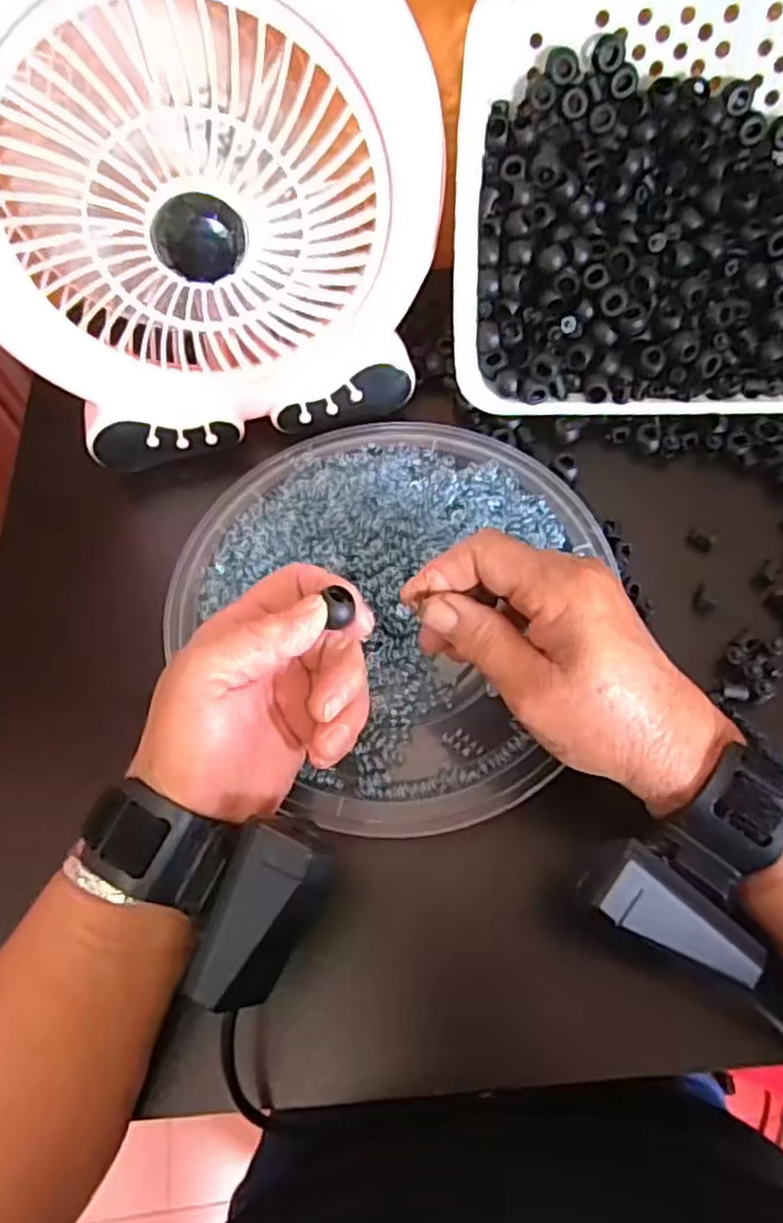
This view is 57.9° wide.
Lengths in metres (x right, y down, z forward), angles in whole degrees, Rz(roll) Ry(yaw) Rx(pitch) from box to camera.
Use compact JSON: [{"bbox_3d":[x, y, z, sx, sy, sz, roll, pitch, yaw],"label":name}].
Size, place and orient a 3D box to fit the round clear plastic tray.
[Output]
[{"bbox_3d":[-0.011,-0.010,0.380,0.218,0.029,0.232,-1,65,3],"label":"round clear plastic tray"}]

